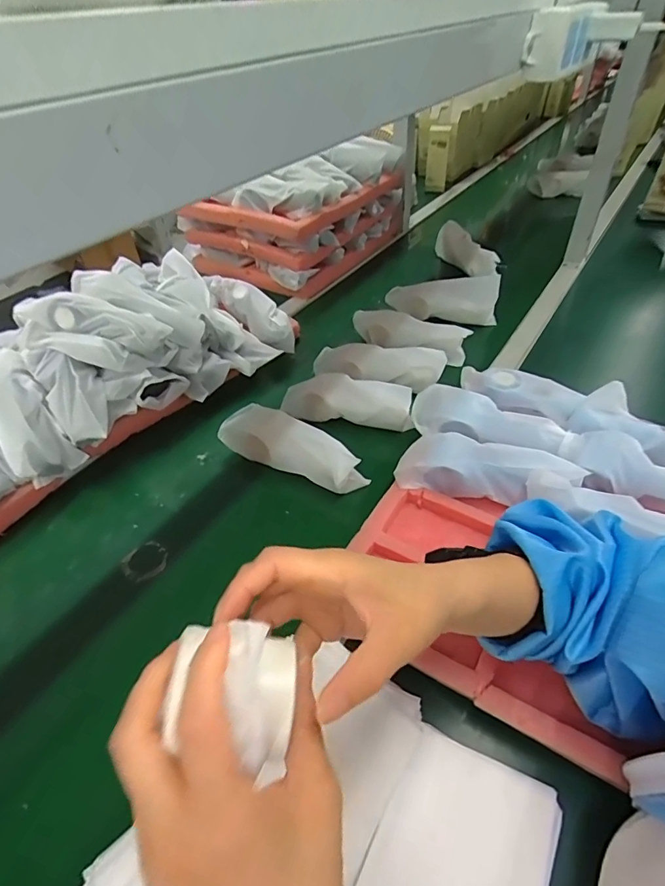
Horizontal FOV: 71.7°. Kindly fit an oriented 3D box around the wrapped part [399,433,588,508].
[{"bbox_3d":[0.177,0.026,0.531,0.193,0.052,0.064,10,46,14],"label":"wrapped part"}]

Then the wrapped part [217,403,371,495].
[{"bbox_3d":[-0.059,0.004,0.605,0.208,0.063,0.069,26,52,28],"label":"wrapped part"}]

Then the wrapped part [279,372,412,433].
[{"bbox_3d":[0.022,-0.065,0.665,0.184,0.071,0.051,10,46,14],"label":"wrapped part"}]

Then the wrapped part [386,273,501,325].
[{"bbox_3d":[0.205,-0.274,0.869,0.200,0.078,0.041,10,46,14],"label":"wrapped part"}]

